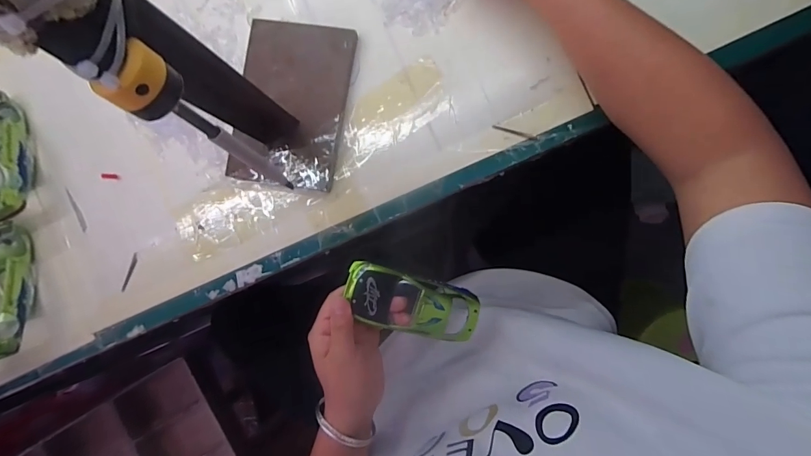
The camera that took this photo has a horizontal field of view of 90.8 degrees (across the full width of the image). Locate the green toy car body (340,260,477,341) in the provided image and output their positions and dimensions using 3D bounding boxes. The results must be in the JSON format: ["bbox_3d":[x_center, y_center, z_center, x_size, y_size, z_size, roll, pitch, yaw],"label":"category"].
[{"bbox_3d":[0.010,0.070,0.359,0.128,0.024,0.050,19,93,-15],"label":"green toy car body"}]

